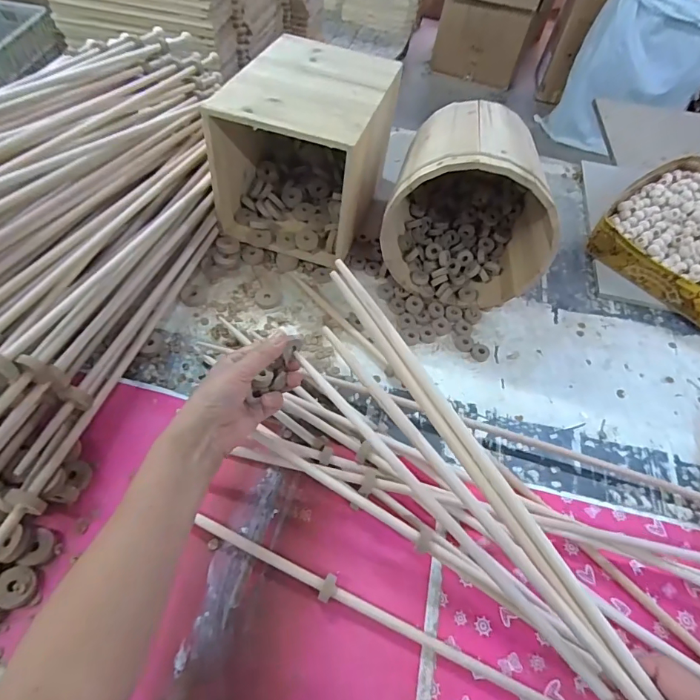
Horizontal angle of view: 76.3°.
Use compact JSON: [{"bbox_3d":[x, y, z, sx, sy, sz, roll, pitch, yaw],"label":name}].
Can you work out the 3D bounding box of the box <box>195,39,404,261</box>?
[{"bbox_3d":[-0.064,-0.315,0.695,0.212,0.201,0.278,18,56,7],"label":"box"}]

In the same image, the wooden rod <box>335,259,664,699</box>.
[{"bbox_3d":[0.111,0.096,0.341,0.012,0.009,0.409,-32,81,-25],"label":"wooden rod"}]

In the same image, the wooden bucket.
[{"bbox_3d":[0.174,-0.219,0.669,0.223,0.231,0.222,12,54,2],"label":"wooden bucket"}]

